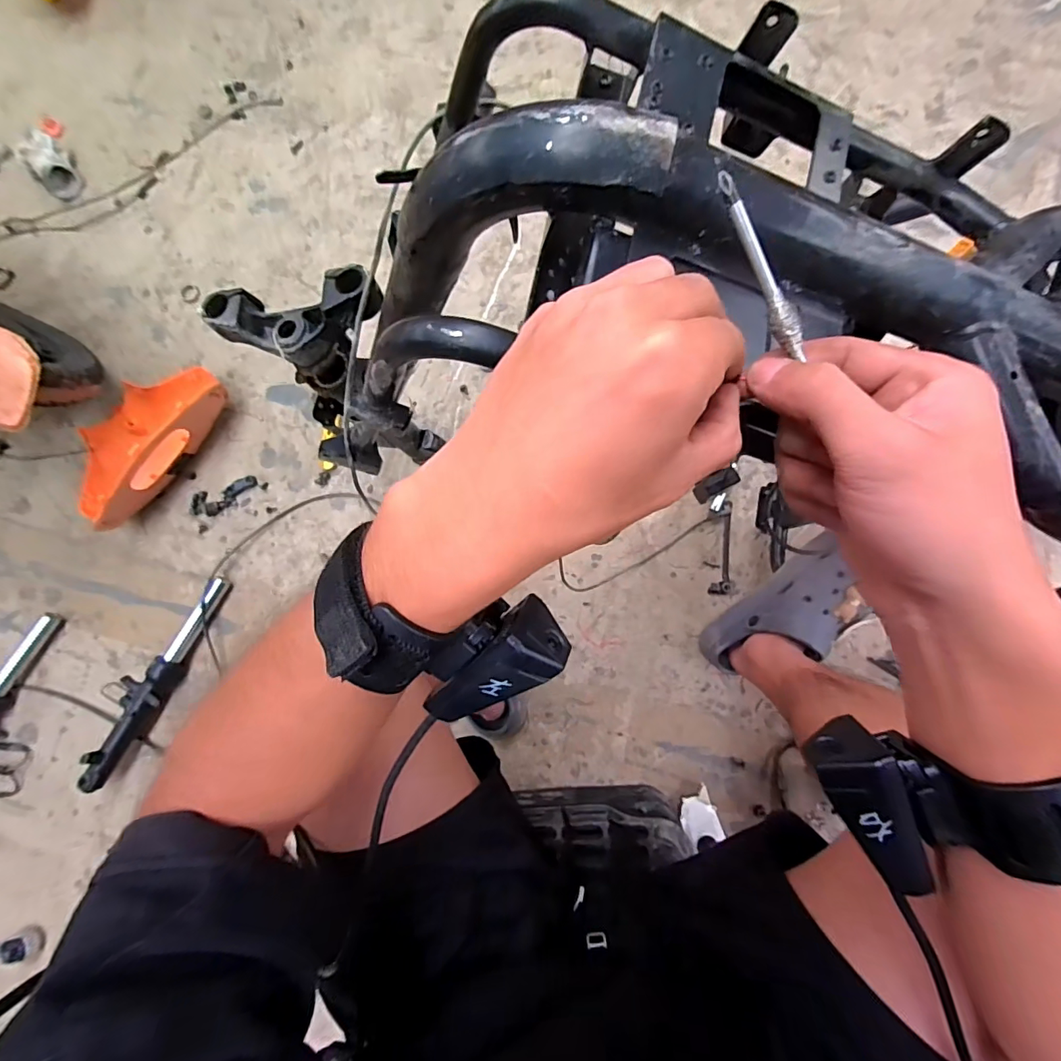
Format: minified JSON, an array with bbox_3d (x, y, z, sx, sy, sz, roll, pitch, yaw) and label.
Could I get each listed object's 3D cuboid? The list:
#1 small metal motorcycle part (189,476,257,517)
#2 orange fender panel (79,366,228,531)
[{"bbox_3d":[-0.499,-0.054,0.789,0.105,0.018,0.046,-19,83,2],"label":"small metal motorcycle part"},{"bbox_3d":[-0.612,-0.150,0.766,0.141,0.098,0.275,35,88,8],"label":"orange fender panel"}]

